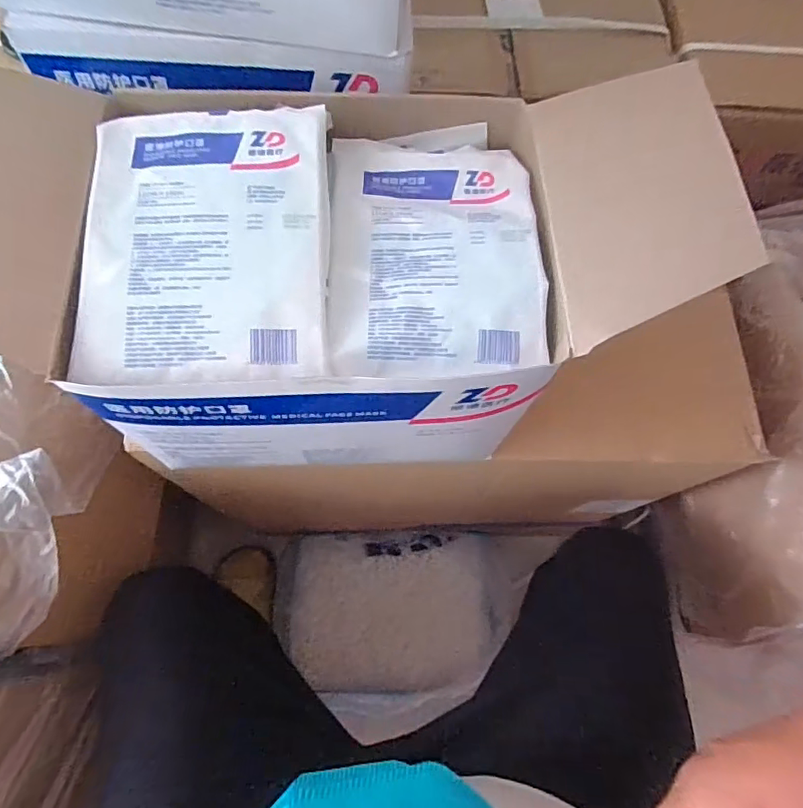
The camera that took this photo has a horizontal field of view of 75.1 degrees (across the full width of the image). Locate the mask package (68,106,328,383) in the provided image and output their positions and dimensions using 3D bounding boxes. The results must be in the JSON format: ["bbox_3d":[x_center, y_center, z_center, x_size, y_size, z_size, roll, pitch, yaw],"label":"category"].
[{"bbox_3d":[-0.106,-0.092,0.289,0.127,0.021,0.161,-3,69,-4],"label":"mask package"}]

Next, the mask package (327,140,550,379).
[{"bbox_3d":[0.020,-0.097,0.317,0.124,0.015,0.173,-1,69,-3],"label":"mask package"}]

